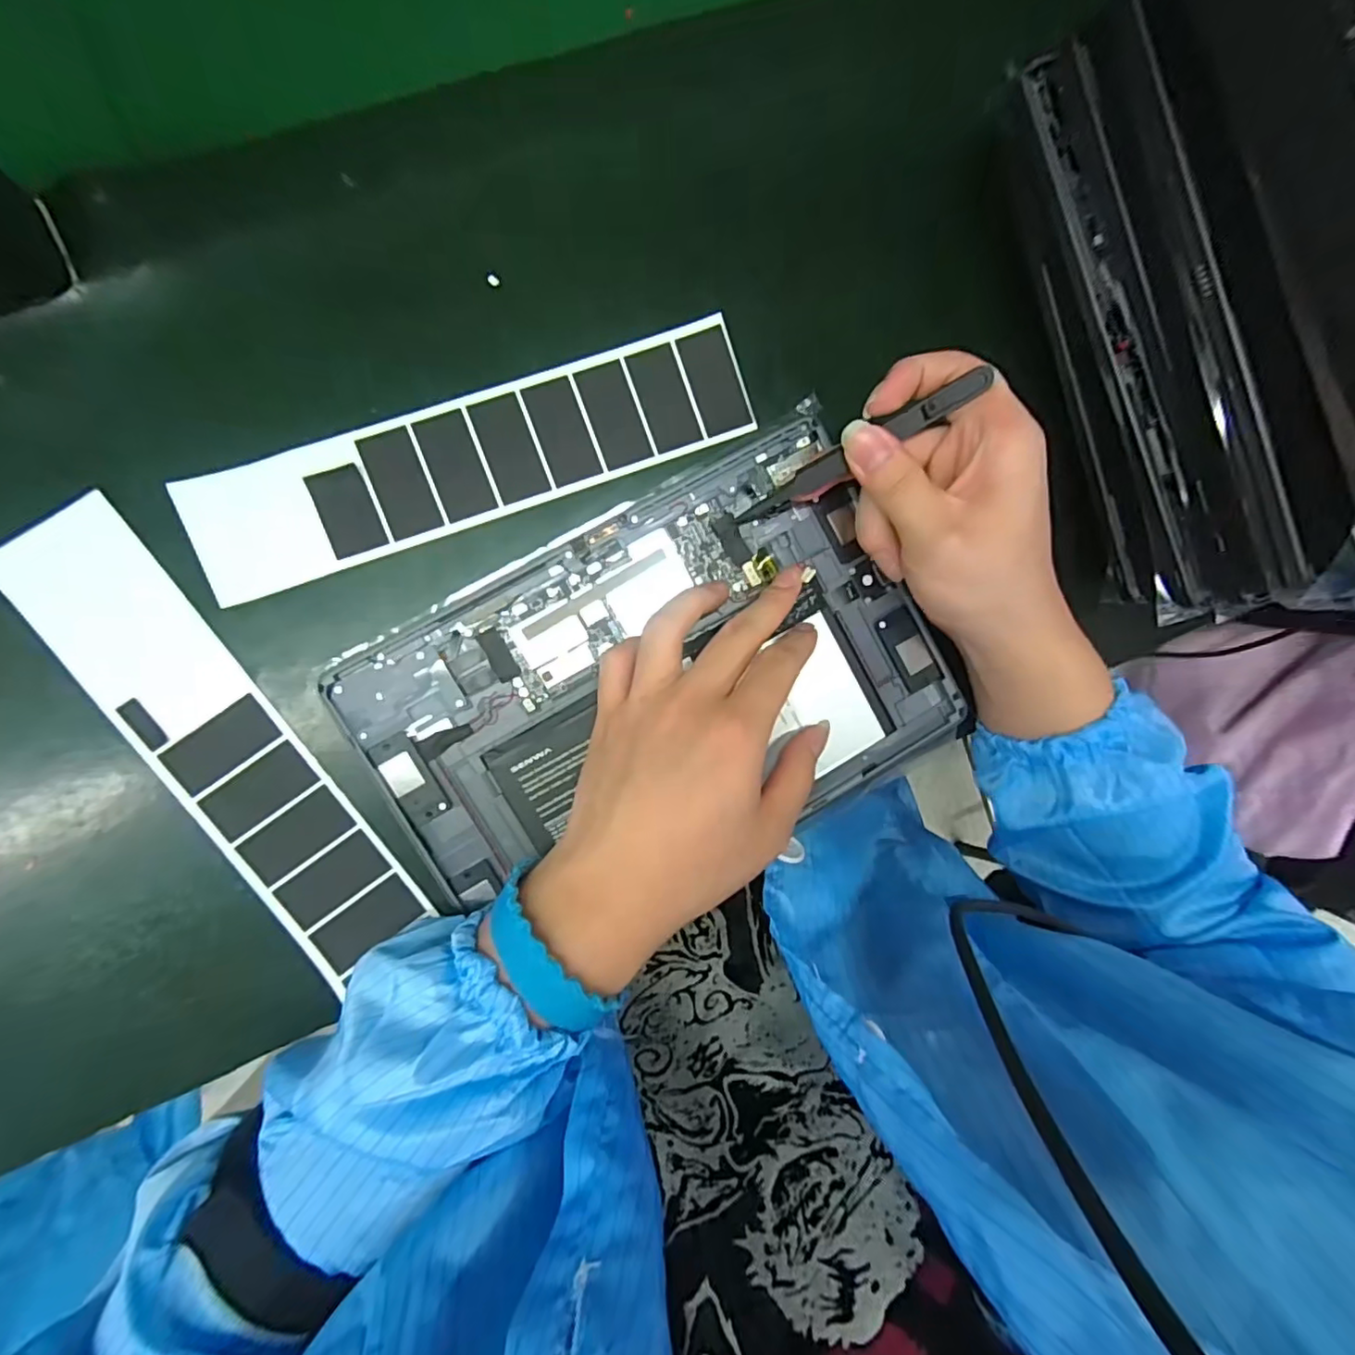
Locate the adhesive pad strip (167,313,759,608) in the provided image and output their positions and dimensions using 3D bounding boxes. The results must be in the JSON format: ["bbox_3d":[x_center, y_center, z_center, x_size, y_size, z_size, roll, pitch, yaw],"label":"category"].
[{"bbox_3d":[-0.092,-0.106,0.283,0.263,0.009,0.054,-22,94,-7],"label":"adhesive pad strip"}]

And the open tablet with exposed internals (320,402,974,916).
[{"bbox_3d":[-0.006,0.010,0.277,0.255,0.007,0.167,-29,97,-6],"label":"open tablet with exposed internals"}]

